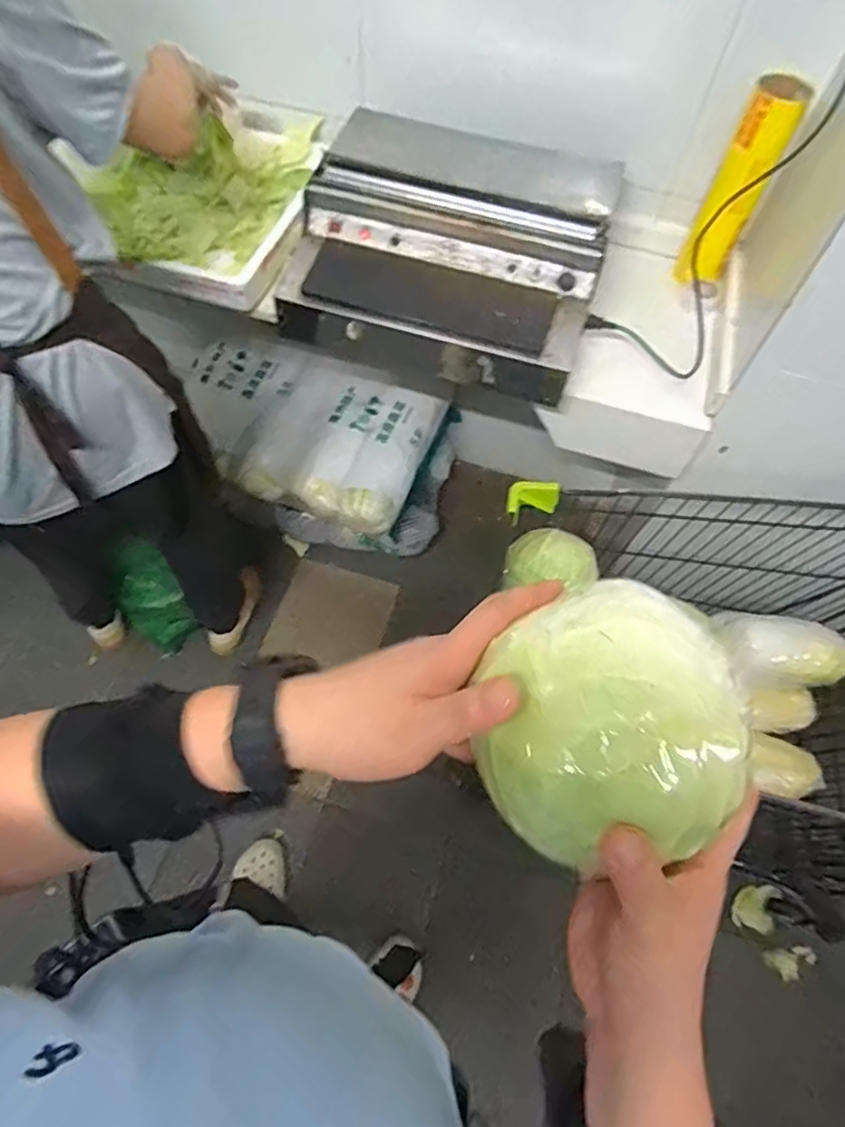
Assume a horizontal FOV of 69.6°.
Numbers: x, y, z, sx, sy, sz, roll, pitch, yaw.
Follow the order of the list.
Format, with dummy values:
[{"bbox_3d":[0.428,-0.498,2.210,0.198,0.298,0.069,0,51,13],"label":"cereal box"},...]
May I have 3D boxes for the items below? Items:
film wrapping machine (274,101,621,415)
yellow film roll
[{"bbox_3d":[0.054,-0.533,1.015,0.498,0.152,0.465,15,58,5],"label":"film wrapping machine"},{"bbox_3d":[0.525,-0.622,1.024,0.089,0.290,0.095,29,60,14],"label":"yellow film roll"}]

